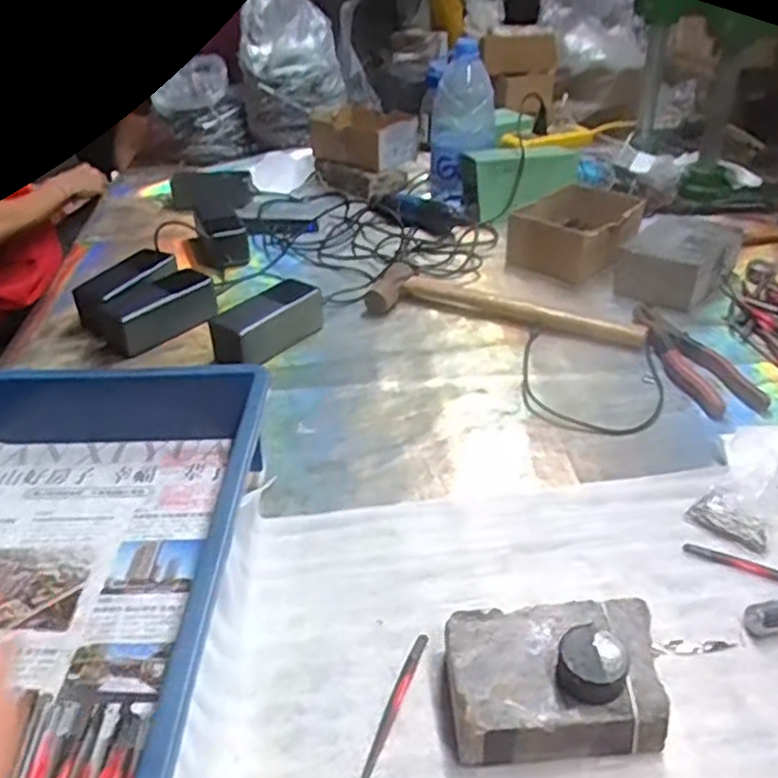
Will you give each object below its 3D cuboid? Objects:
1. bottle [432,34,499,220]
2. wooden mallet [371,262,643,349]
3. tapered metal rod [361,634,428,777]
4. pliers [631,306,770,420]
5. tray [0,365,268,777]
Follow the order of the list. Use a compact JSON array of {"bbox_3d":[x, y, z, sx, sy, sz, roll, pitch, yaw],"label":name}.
[{"bbox_3d":[0.111,-0.412,1.157,0.103,0.225,0.111,7,34,14],"label":"bottle"},{"bbox_3d":[0.124,-0.092,0.826,0.318,0.031,0.072,13,36,22],"label":"wooden mallet"},{"bbox_3d":[0.003,0.193,0.448,0.010,0.005,0.102,11,36,19],"label":"tapered metal rod"},{"bbox_3d":[0.319,-0.038,0.778,0.063,0.024,0.208,-7,34,-7],"label":"pliers"},{"bbox_3d":[-0.252,0.130,0.494,0.296,0.076,0.416,-1,33,2],"label":"tray"}]

